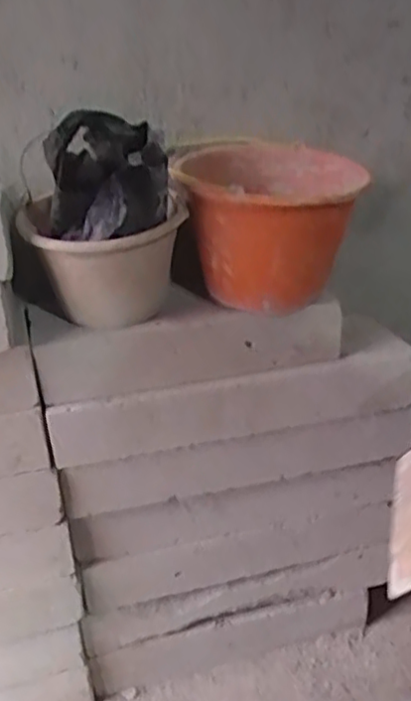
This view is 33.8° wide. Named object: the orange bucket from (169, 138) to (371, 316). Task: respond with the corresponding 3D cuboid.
[{"bbox_3d":[0.099,-0.203,1.062,0.269,0.224,0.303,-2,24,5],"label":"orange bucket"}]

